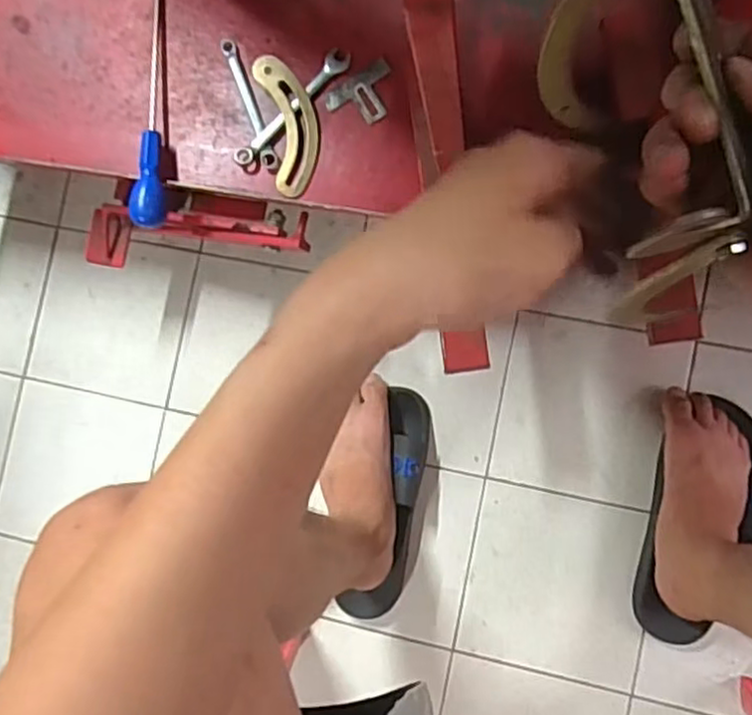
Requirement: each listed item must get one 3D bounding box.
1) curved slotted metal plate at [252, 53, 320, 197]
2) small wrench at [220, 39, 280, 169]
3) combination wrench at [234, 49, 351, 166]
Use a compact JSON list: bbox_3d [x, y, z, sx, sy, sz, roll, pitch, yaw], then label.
[{"bbox_3d":[-0.081,-0.224,0.666,0.049,0.005,0.132,-11,94,-3],"label":"curved slotted metal plate"},{"bbox_3d":[-0.124,-0.247,0.674,0.018,0.004,0.134,-21,88,8],"label":"small wrench"},{"bbox_3d":[-0.083,-0.241,0.666,0.145,0.008,0.023,-44,85,6],"label":"combination wrench"}]

